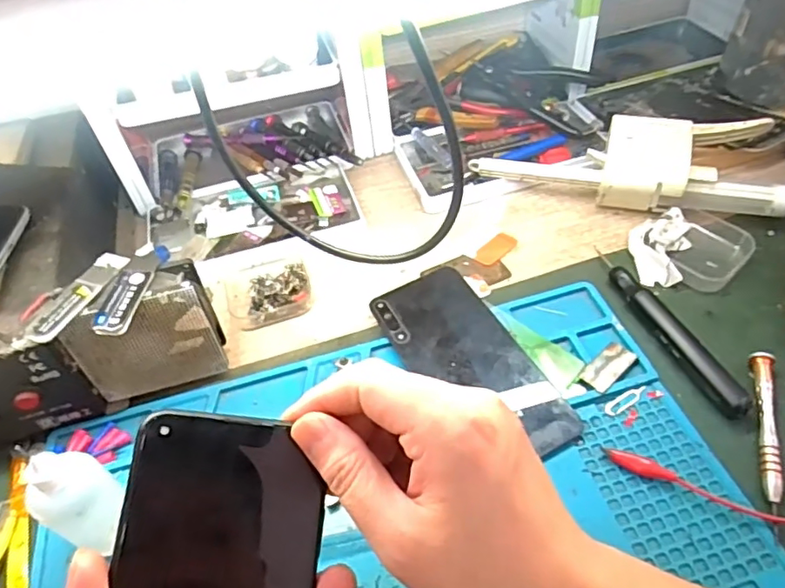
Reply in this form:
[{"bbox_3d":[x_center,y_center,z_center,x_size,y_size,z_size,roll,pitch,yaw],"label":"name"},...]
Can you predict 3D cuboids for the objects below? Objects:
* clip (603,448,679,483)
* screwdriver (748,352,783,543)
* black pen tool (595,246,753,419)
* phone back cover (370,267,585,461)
[{"bbox_3d":[0.139,0.096,0.319,0.039,0.009,0.010,16,53,17],"label":"clip"},{"bbox_3d":[0.214,0.081,0.322,0.010,0.011,0.112,11,51,14],"label":"screwdriver"},{"bbox_3d":[0.179,0.019,0.377,0.018,0.015,0.144,-19,51,-11],"label":"black pen tool"},{"bbox_3d":[0.050,0.042,0.373,0.070,0.007,0.154,-25,52,-16],"label":"phone back cover"}]

